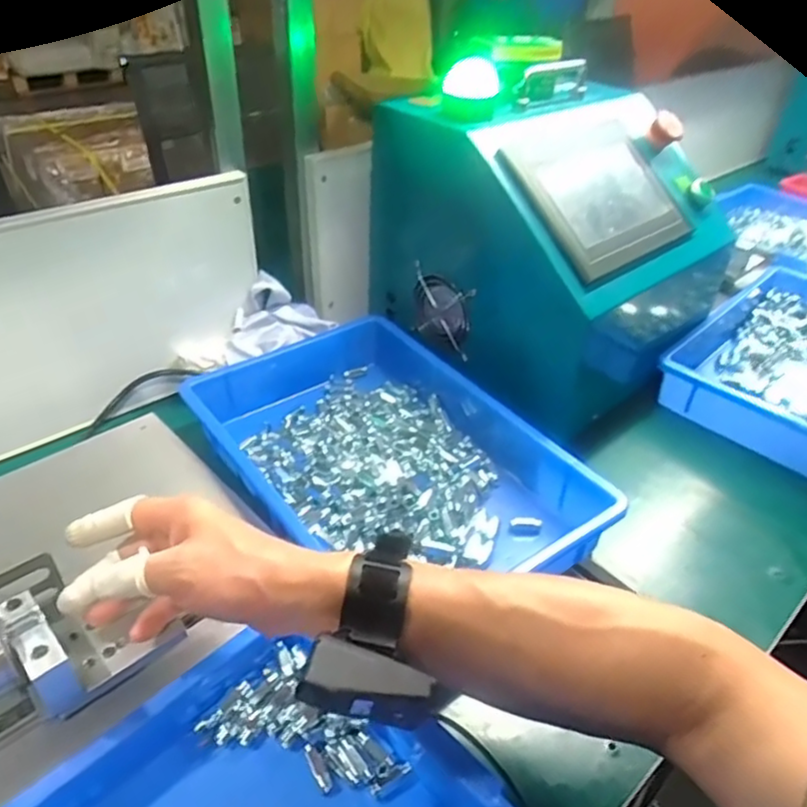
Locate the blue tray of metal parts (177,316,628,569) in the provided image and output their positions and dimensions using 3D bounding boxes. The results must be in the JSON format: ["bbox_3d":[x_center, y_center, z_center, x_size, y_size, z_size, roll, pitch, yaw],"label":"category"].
[{"bbox_3d":[-0.017,0.050,0.606,0.249,0.062,0.375,-26,46,-33],"label":"blue tray of metal parts"}]

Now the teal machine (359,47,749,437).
[{"bbox_3d":[0.171,-0.203,0.746,0.333,0.291,0.339,29,44,29],"label":"teal machine"}]

